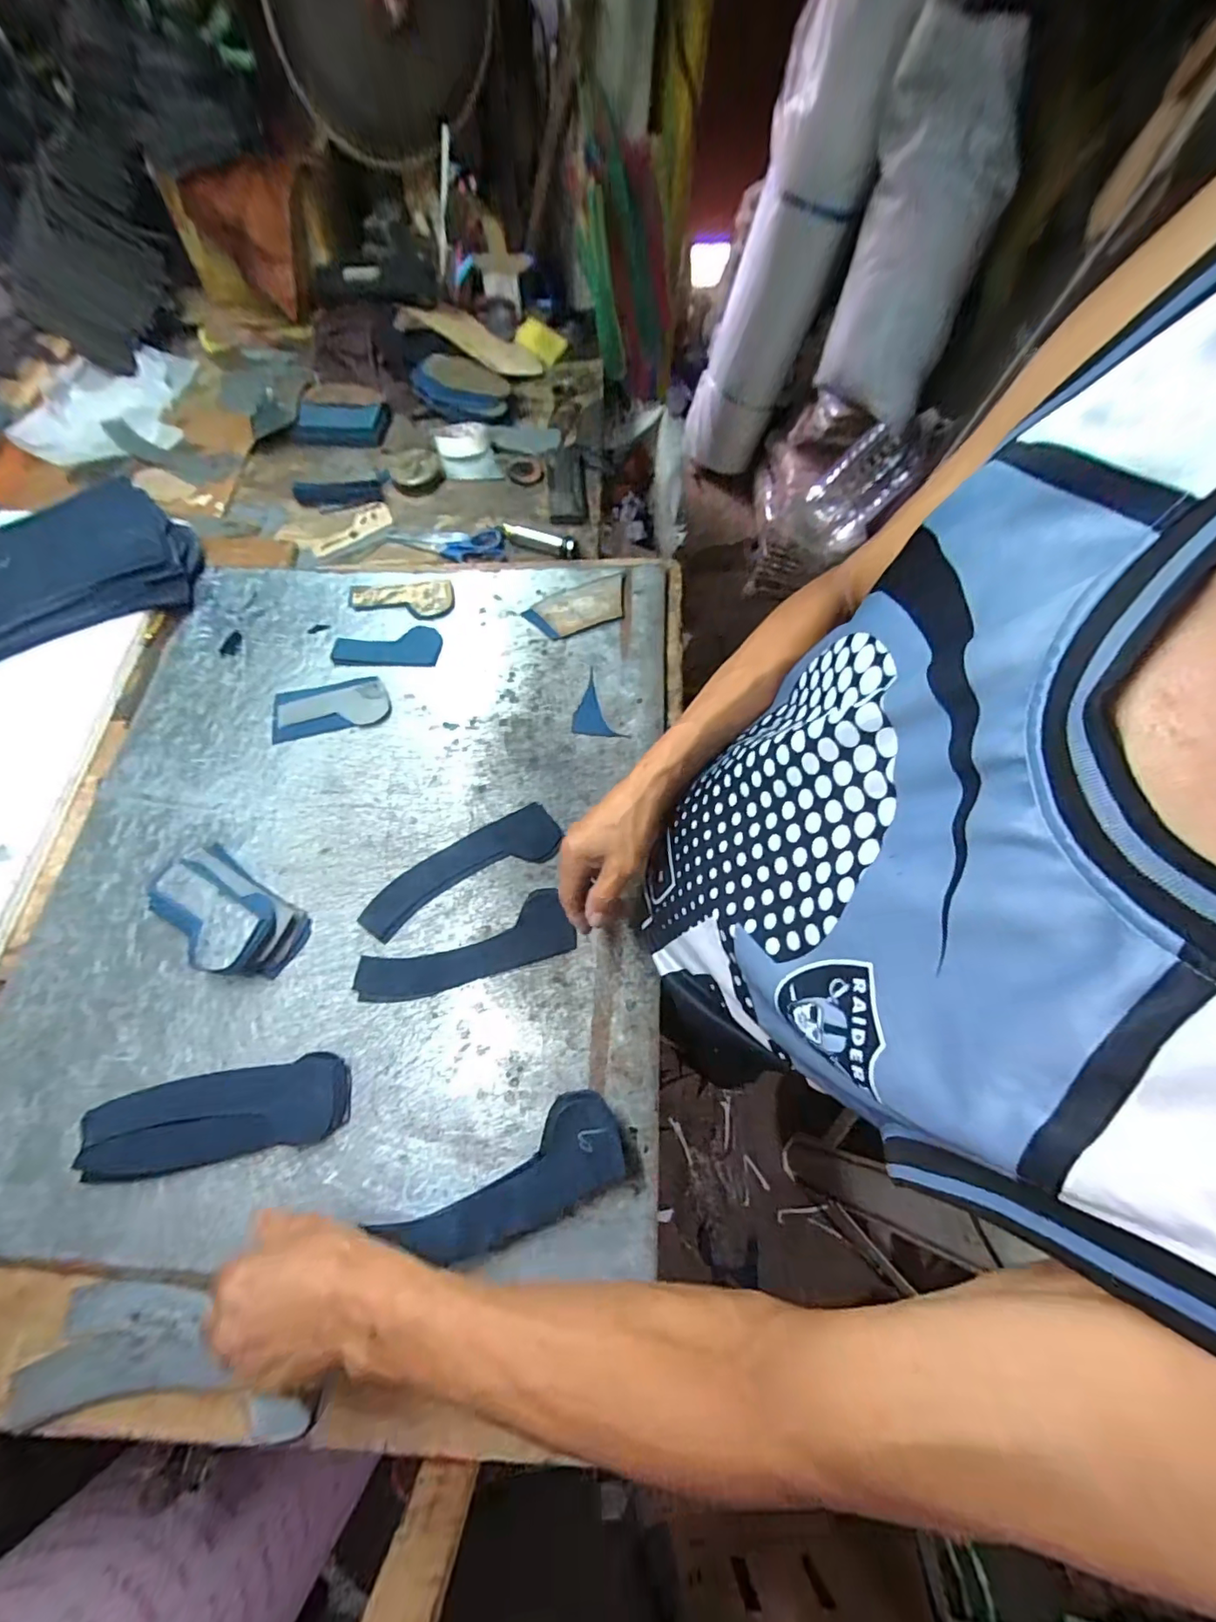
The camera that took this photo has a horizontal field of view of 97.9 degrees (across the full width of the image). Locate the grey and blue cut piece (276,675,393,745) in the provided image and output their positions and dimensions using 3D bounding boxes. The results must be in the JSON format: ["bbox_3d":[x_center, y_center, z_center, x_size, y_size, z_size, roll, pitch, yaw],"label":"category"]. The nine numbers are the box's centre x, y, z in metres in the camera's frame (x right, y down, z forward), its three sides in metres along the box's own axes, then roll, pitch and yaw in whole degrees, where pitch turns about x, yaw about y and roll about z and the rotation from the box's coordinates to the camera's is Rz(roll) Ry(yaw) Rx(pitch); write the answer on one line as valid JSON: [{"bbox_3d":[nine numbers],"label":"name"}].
[{"bbox_3d":[-0.328,-0.123,0.627,0.135,0.008,0.067,-10,67,-2],"label":"grey and blue cut piece"}]

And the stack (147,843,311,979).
[{"bbox_3d":[-0.380,0.096,0.516,0.168,0.041,0.083,31,71,13],"label":"stack"}]

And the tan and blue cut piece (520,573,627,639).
[{"bbox_3d":[-0.039,-0.257,0.665,0.125,0.009,0.066,-14,71,2],"label":"tan and blue cut piece"}]

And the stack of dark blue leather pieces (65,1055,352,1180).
[{"bbox_3d":[-0.334,0.262,0.456,0.213,0.017,0.068,-11,67,-2],"label":"stack of dark blue leather pieces"}]

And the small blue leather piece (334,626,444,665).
[{"bbox_3d":[-0.273,-0.202,0.655,0.128,0.004,0.057,-4,69,-3],"label":"small blue leather piece"}]

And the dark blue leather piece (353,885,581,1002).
[{"bbox_3d":[-0.139,0.133,0.513,0.205,0.006,0.063,-17,67,-5],"label":"dark blue leather piece"}]

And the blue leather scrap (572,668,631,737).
[{"bbox_3d":[-0.020,-0.113,0.611,0.052,0.005,0.092,-26,72,-7],"label":"blue leather scrap"}]

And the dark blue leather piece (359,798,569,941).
[{"bbox_3d":[-0.149,0.060,0.541,0.209,0.007,0.060,-29,69,-10],"label":"dark blue leather piece"}]

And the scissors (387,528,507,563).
[{"bbox_3d":[-0.229,-0.381,0.757,0.168,0.012,0.073,4,67,4],"label":"scissors"}]

